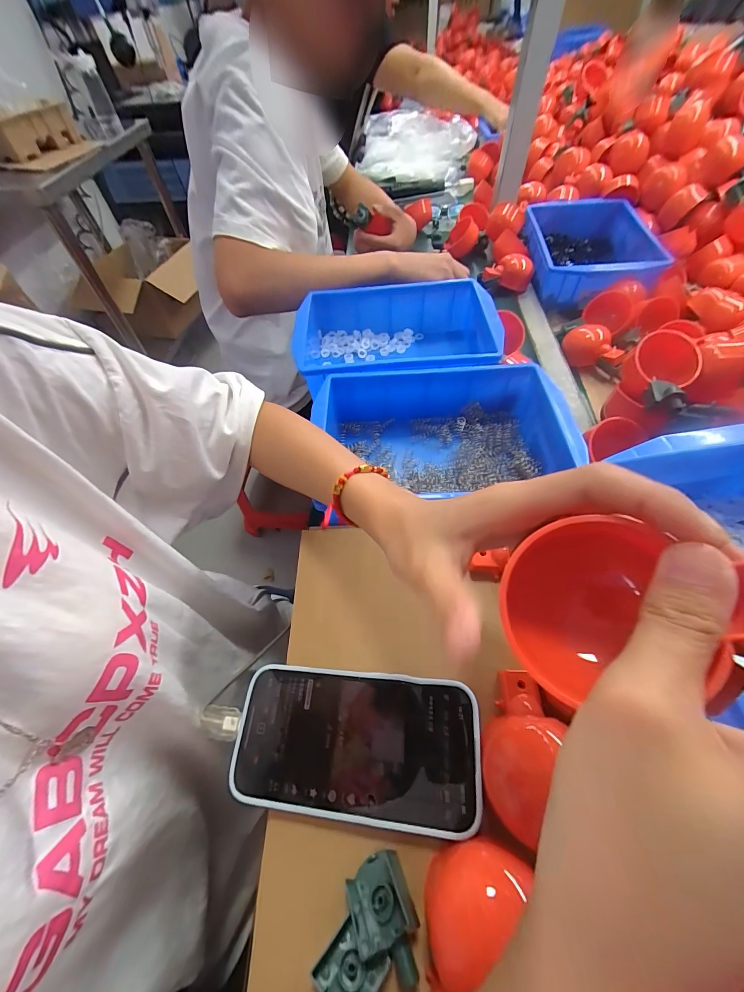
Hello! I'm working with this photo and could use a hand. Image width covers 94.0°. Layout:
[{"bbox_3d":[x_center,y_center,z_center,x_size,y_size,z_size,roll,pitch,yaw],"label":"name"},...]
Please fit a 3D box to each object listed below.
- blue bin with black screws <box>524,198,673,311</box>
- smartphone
[{"bbox_3d":[0.381,-0.443,0.625,0.192,0.070,0.284,11,59,9],"label":"blue bin with black screws"},{"bbox_3d":[-0.012,0.151,0.213,0.148,0.017,0.075,3,58,5],"label":"smartphone"}]

